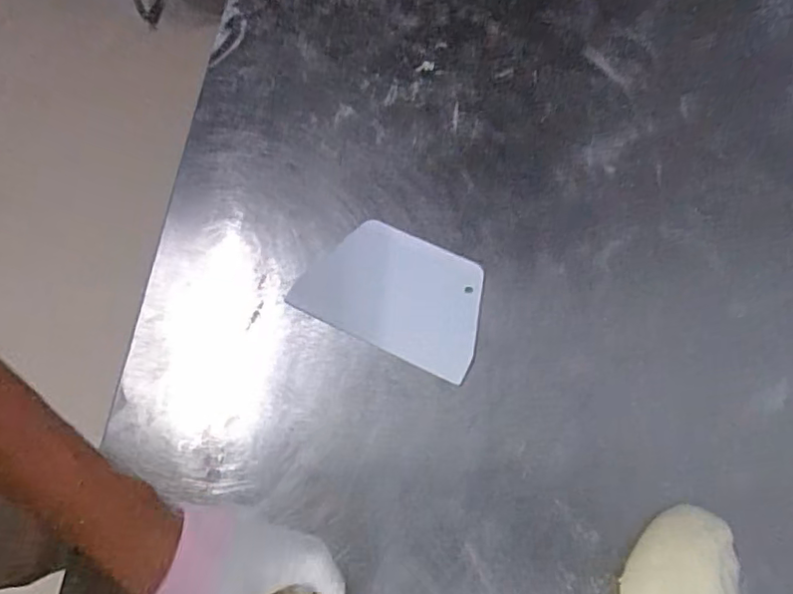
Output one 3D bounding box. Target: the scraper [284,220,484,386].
[{"bbox_3d":[0.001,-0.006,0.595,0.182,0.007,0.121,24,70,13],"label":"scraper"}]

